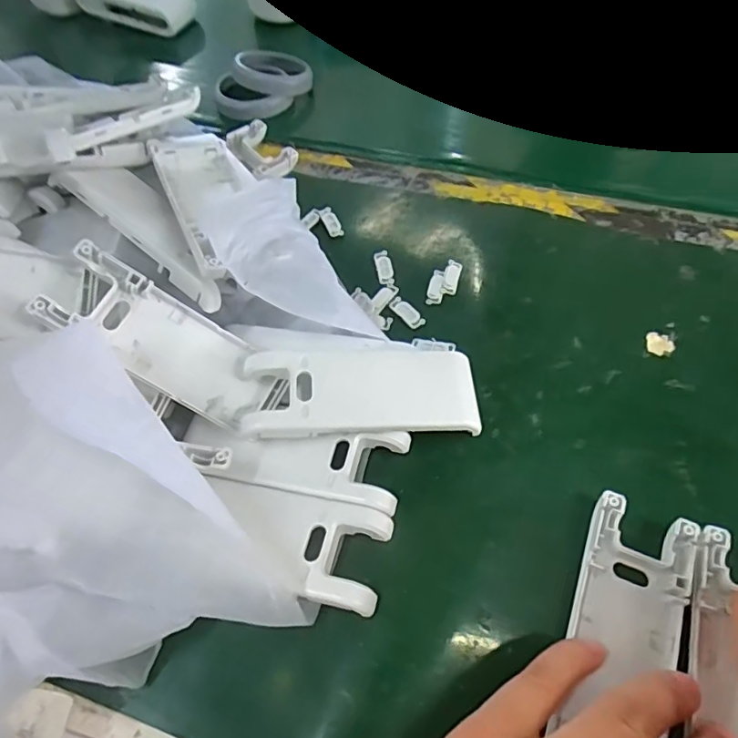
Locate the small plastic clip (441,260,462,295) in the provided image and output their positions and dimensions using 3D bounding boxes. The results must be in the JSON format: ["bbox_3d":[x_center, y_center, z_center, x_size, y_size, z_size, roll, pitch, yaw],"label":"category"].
[{"bbox_3d":[0.045,-0.051,0.293,0.008,0.004,0.021,11,62,10],"label":"small plastic clip"}]

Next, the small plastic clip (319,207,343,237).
[{"bbox_3d":[-0.023,-0.088,0.325,0.009,0.004,0.023,-22,61,-8],"label":"small plastic clip"}]

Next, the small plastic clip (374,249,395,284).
[{"bbox_3d":[0.009,-0.058,0.304,0.009,0.004,0.024,-10,60,-1],"label":"small plastic clip"}]

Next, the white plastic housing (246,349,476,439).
[{"bbox_3d":[-0.003,0.011,0.242,0.101,0.012,0.042,-2,59,-13],"label":"white plastic housing"}]

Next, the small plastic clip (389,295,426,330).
[{"bbox_3d":[0.020,-0.031,0.286,0.009,0.004,0.024,-32,63,-13],"label":"small plastic clip"}]

